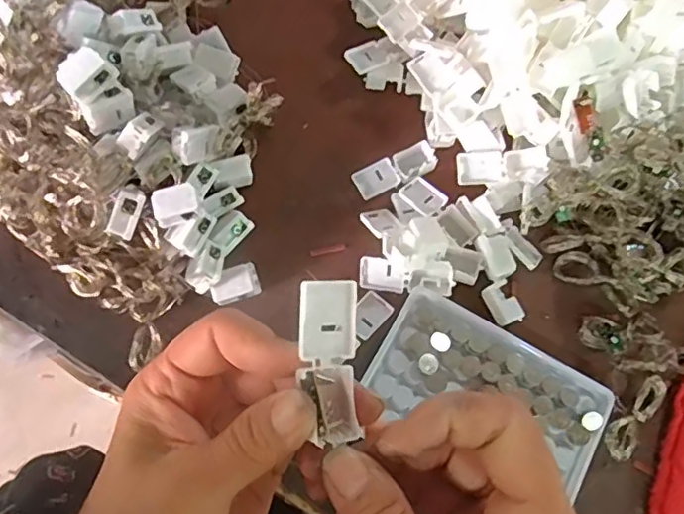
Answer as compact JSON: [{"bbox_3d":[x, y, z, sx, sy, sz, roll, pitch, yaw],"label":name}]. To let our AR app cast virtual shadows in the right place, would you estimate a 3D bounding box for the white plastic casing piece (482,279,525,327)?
[{"bbox_3d":[0.096,0.029,0.354,0.014,0.016,0.026,-25,74,-10],"label":"white plastic casing piece"}]

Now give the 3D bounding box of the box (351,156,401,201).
[{"bbox_3d":[0.022,-0.050,0.383,0.028,0.008,0.021,-26,74,-10],"label":"box"}]

